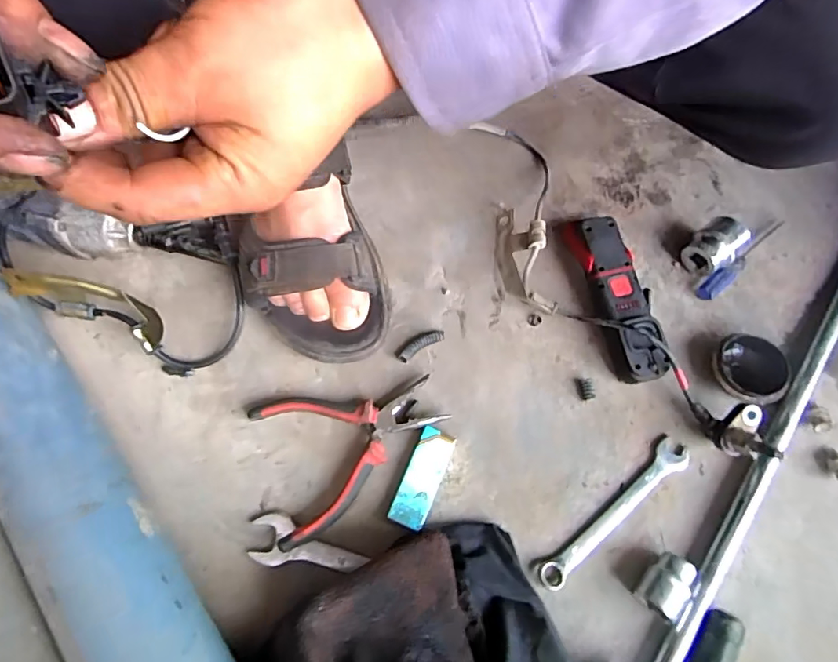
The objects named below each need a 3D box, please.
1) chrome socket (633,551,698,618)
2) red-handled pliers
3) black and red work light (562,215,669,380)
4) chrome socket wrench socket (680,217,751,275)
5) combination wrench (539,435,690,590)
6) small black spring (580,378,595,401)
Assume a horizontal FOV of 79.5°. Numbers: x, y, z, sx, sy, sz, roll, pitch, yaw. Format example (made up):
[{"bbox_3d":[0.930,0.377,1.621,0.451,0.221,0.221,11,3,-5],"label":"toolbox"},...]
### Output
[{"bbox_3d":[0.173,0.178,0.354,0.029,0.032,0.038,42,74,14],"label":"chrome socket"},{"bbox_3d":[-0.049,0.087,0.389,0.140,0.019,0.106,-20,70,-8],"label":"red-handled pliers"},{"bbox_3d":[0.169,-0.031,0.431,0.045,0.039,0.151,-11,69,-5],"label":"black and red work light"},{"bbox_3d":[0.260,-0.074,0.447,0.043,0.043,0.034,-41,75,-15],"label":"chrome socket wrench socket"},{"bbox_3d":[0.150,0.138,0.383,0.153,0.010,0.025,-39,74,-15],"label":"combination wrench"},{"bbox_3d":[0.138,0.048,0.413,0.010,0.007,0.018,1,69,-1],"label":"small black spring"}]

